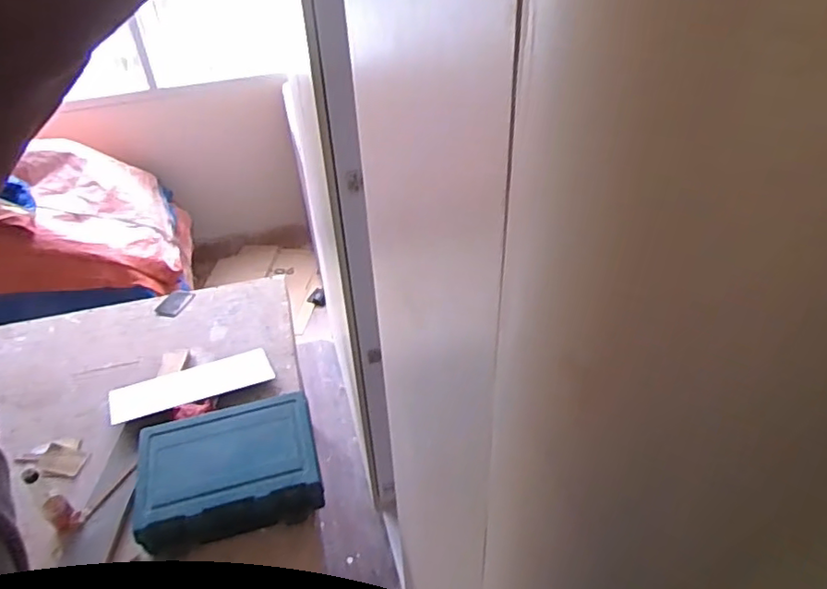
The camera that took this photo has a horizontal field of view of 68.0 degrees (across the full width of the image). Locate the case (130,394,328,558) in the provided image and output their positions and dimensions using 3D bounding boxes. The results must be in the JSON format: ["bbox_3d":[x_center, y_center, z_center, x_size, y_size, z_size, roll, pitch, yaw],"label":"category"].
[{"bbox_3d":[-0.443,0.413,1.492,0.409,0.098,0.325,-12,41,-10],"label":"case"}]

